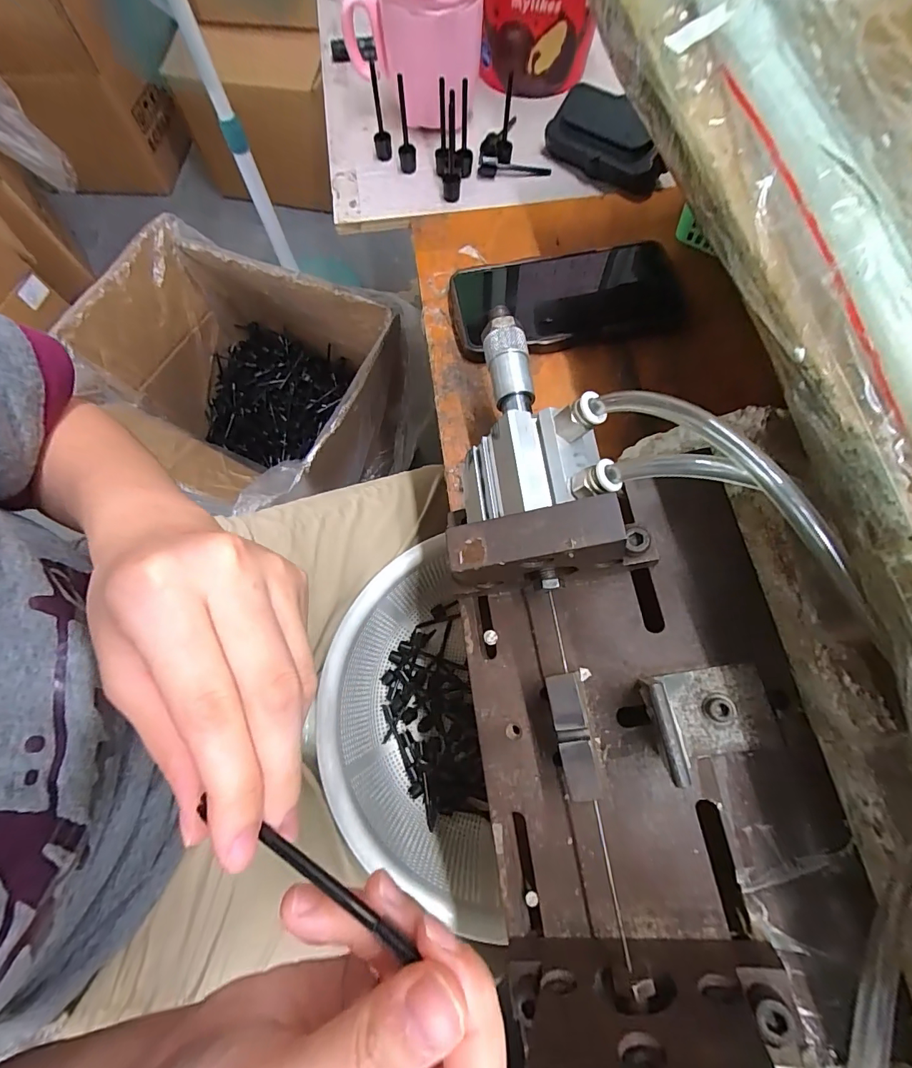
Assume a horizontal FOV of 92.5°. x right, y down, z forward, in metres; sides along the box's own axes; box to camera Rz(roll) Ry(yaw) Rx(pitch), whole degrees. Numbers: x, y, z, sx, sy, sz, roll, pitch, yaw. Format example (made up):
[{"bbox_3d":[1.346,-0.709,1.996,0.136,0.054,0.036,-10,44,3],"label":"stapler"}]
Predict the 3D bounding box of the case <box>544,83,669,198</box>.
[{"bbox_3d":[0.122,-0.322,0.360,0.038,0.037,0.105,-34,75,-10],"label":"case"}]

